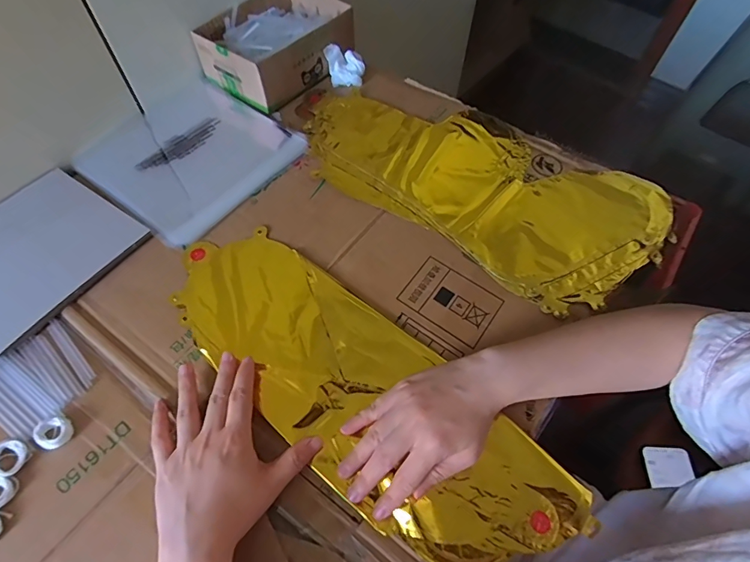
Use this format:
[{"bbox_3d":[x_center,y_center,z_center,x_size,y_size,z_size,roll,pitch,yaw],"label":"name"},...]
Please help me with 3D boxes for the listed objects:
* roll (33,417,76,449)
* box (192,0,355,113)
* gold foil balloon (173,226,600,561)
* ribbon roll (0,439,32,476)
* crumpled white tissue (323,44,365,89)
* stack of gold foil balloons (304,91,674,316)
[{"bbox_3d":[-0.266,0.126,0.357,0.028,0.007,0.025,0,59,-1],"label":"roll"},{"bbox_3d":[-0.136,-0.333,0.607,0.138,0.068,0.187,34,64,18],"label":"box"},{"bbox_3d":[-0.021,0.091,0.391,0.416,0.009,0.140,37,65,17],"label":"gold foil balloon"},{"bbox_3d":[-0.293,0.141,0.344,0.025,0.009,0.025,1,59,-1],"label":"ribbon roll"},{"bbox_3d":[-0.041,-0.300,0.597,0.052,0.043,0.032,-4,59,-4],"label":"crumpled white tissue"},{"bbox_3d":[0.115,-0.128,0.518,0.425,0.024,0.215,33,63,17],"label":"stack of gold foil balloons"}]

